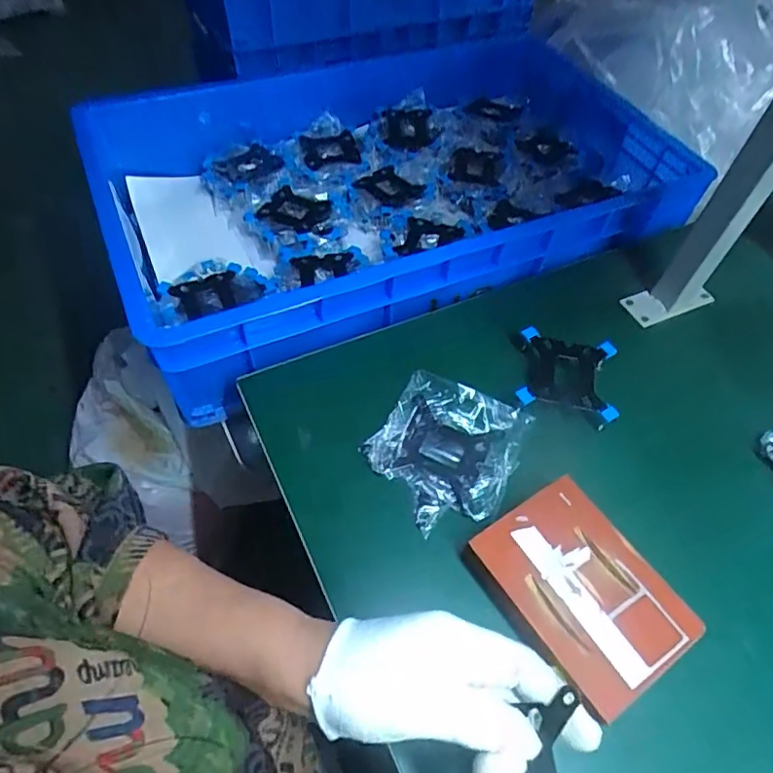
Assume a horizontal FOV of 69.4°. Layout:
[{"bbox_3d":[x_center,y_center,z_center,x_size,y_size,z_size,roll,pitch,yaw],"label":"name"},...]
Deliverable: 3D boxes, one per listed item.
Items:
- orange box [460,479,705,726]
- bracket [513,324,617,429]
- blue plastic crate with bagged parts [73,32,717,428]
[{"bbox_3d":[0.136,0.147,0.400,0.103,0.030,0.136,-28,61,-20],"label":"orange box"},{"bbox_3d":[0.164,-0.008,0.511,0.084,0.023,0.083,10,55,5],"label":"bracket"},{"bbox_3d":[0.021,-0.244,0.689,0.654,0.177,0.396,-21,59,-16],"label":"blue plastic crate with bagged parts"}]

